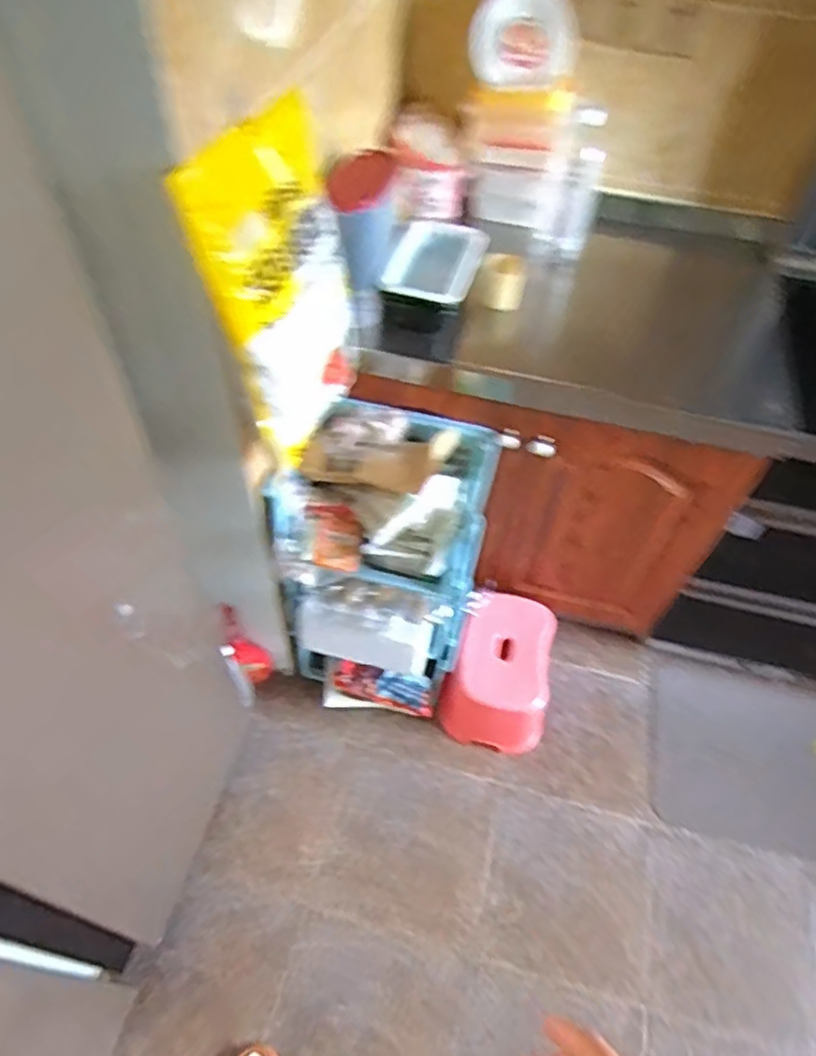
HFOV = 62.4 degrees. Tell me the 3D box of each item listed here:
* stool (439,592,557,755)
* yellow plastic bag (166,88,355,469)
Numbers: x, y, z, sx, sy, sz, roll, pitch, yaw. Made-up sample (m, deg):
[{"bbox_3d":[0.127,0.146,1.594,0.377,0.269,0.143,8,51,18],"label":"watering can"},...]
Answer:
[{"bbox_3d":[0.221,0.341,1.548,0.233,0.204,0.299,20,55,11],"label":"stool"},{"bbox_3d":[-0.149,-0.340,0.916,0.122,0.372,0.315,15,55,8],"label":"yellow plastic bag"}]

